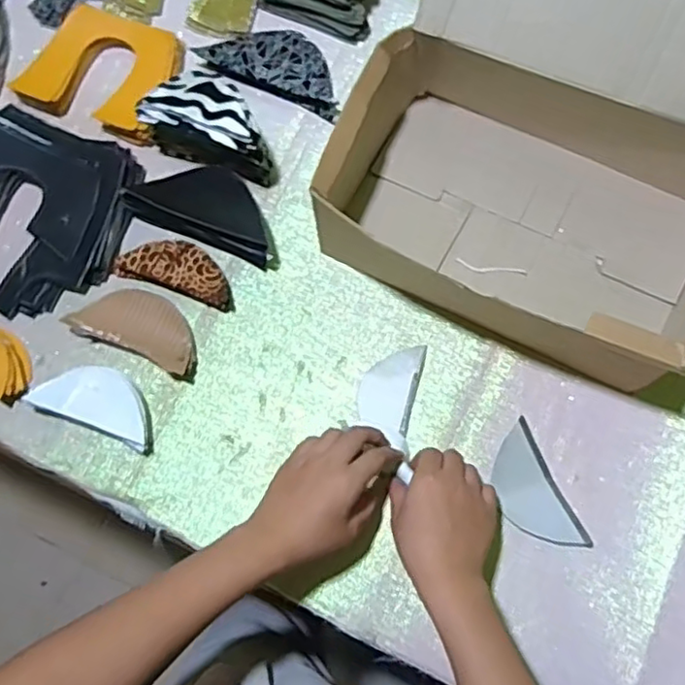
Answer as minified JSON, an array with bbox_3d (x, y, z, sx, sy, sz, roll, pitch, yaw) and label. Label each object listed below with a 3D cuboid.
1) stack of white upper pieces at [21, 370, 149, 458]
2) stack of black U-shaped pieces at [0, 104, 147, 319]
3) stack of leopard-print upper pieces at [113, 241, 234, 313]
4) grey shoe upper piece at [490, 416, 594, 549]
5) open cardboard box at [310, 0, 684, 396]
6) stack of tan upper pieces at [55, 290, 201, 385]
[{"bbox_3d":[-0.215,0.051,0.578,0.112,0.024,0.055,20,75,8],"label":"stack of white upper pieces"},{"bbox_3d":[-0.318,-0.129,0.633,0.212,0.036,0.185,19,74,7],"label":"stack of black U-shaped pieces"},{"bbox_3d":[-0.157,-0.071,0.620,0.118,0.022,0.047,20,74,8],"label":"stack of leopard-print upper pieces"},{"bbox_3d":[0.158,0.126,0.546,0.048,0.017,0.108,-23,74,-5],"label":"grey shoe upper piece"},{"bbox_3d":[0.188,-0.187,0.522,0.339,0.248,0.331,26,75,9],"label":"open cardboard box"},{"bbox_3d":[-0.186,-0.015,0.600,0.123,0.025,0.057,22,75,8],"label":"stack of tan upper pieces"}]

